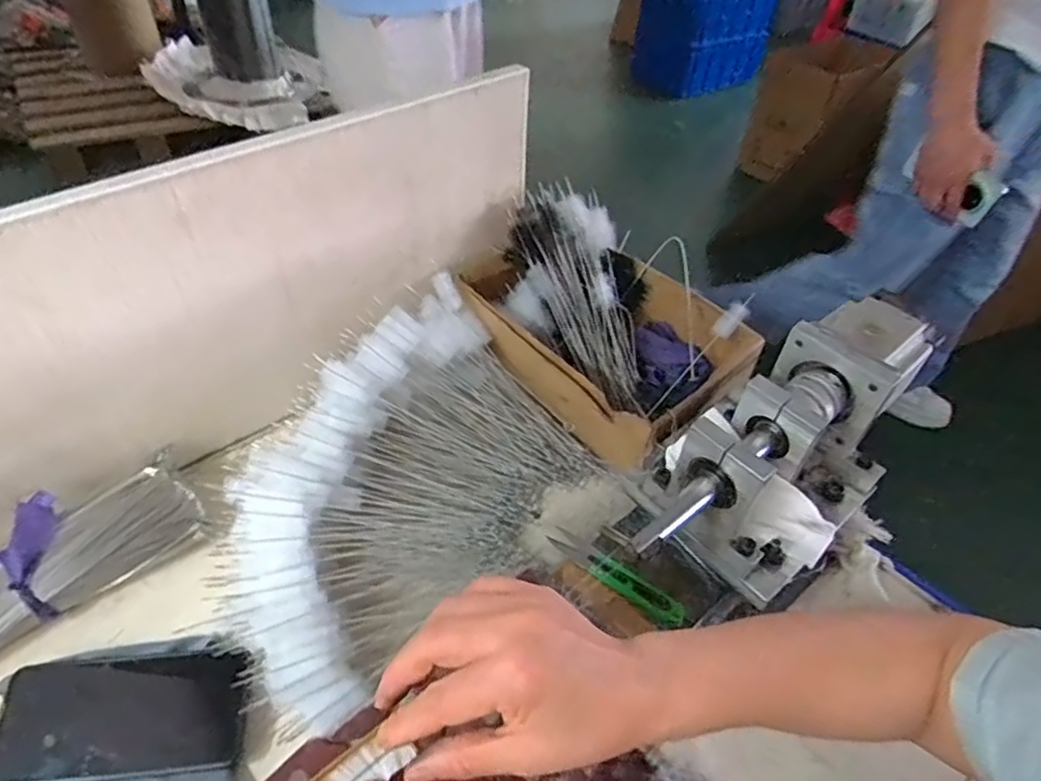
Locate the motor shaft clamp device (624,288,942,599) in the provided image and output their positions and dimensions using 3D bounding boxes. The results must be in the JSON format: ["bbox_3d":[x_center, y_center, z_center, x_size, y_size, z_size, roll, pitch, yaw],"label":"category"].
[{"bbox_3d":[0.199,0.049,0.498,0.316,0.131,0.142,-24,51,-25],"label":"motor shaft clamp device"}]

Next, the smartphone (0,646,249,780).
[{"bbox_3d":[-0.275,0.224,0.440,0.155,0.012,0.076,0,57,-11],"label":"smartphone"}]

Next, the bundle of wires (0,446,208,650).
[{"bbox_3d":[-0.381,0.143,0.488,0.258,0.074,0.085,-30,54,-30],"label":"bundle of wires"}]

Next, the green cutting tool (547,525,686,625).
[{"bbox_3d":[0.074,0.142,0.497,0.115,0.005,0.023,30,50,23],"label":"green cutting tool"}]

